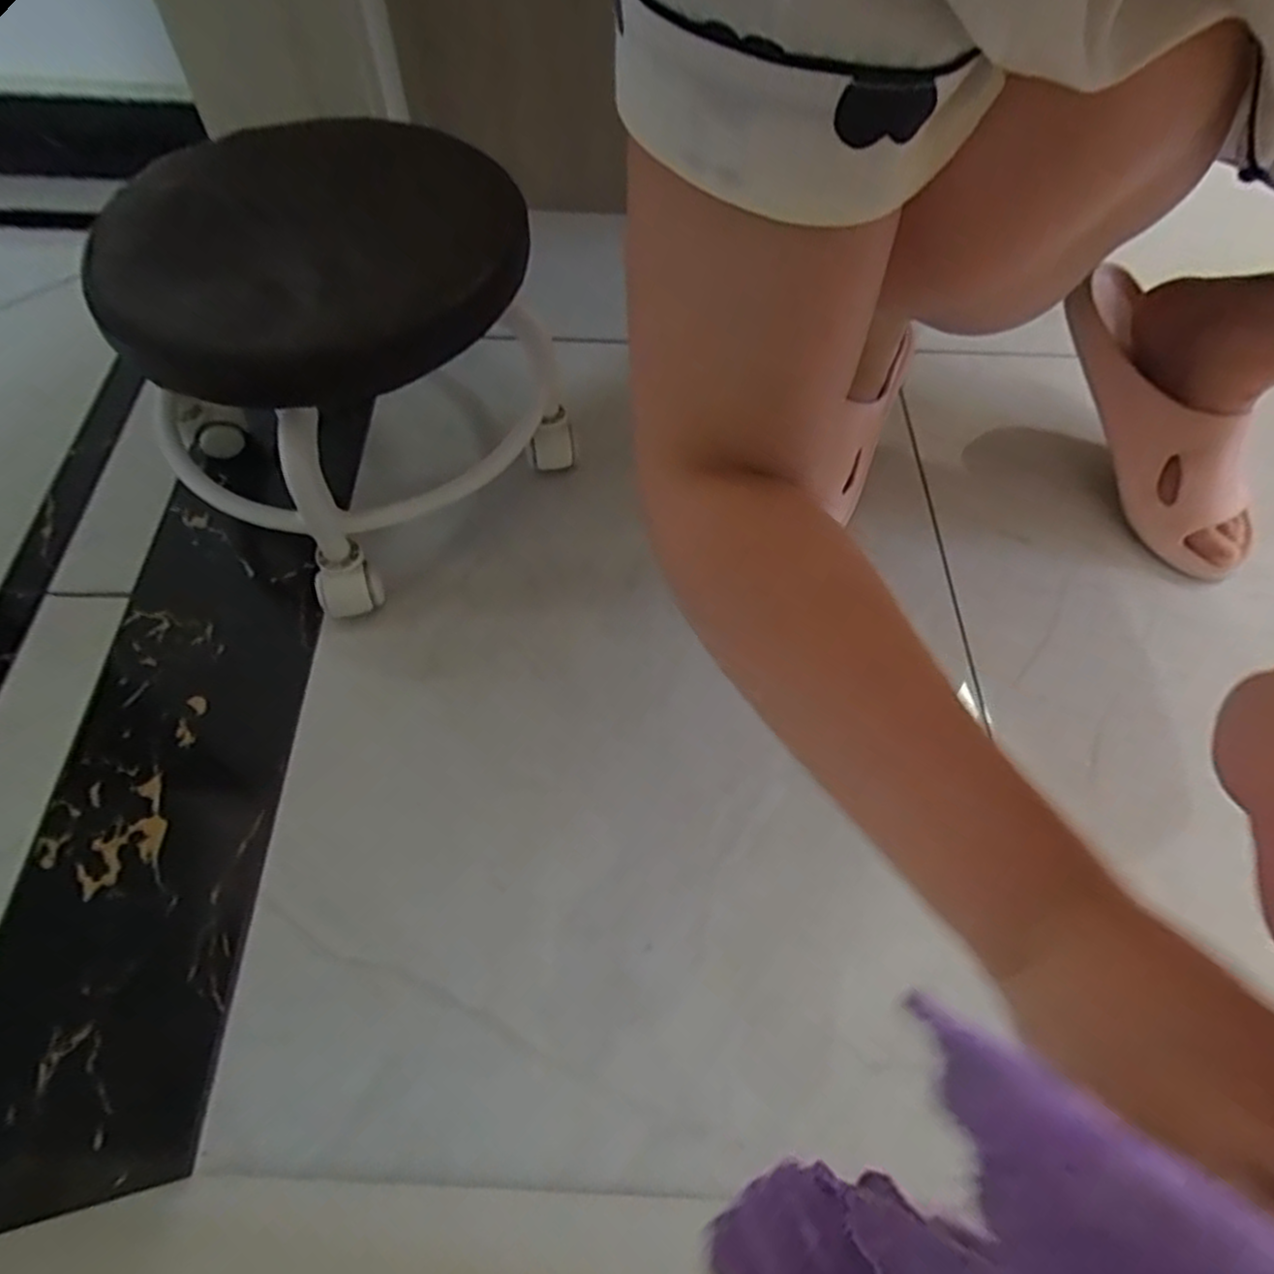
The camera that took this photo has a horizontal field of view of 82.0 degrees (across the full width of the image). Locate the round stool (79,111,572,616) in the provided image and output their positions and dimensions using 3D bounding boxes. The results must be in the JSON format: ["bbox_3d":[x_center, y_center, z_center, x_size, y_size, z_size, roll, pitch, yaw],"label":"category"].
[{"bbox_3d":[-0.206,-0.201,0.532,0.246,0.199,0.260,1,61,-2],"label":"round stool"}]

